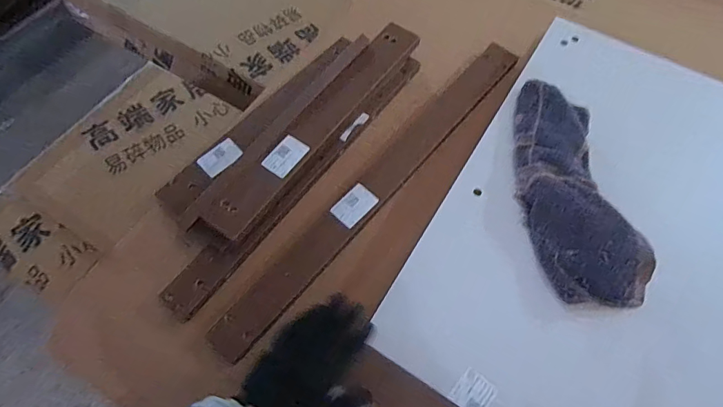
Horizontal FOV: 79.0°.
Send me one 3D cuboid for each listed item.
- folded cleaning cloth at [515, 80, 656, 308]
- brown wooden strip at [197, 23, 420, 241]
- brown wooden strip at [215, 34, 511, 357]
[{"bbox_3d":[0.263,-0.029,0.566,0.114,0.050,0.322,-6,64,-3],"label":"folded cleaning cloth"},{"bbox_3d":[-0.060,-0.120,0.638,0.062,0.024,0.420,38,72,6],"label":"brown wooden strip"},{"bbox_3d":[0.033,-0.033,0.641,0.057,0.021,0.629,38,68,17],"label":"brown wooden strip"}]

